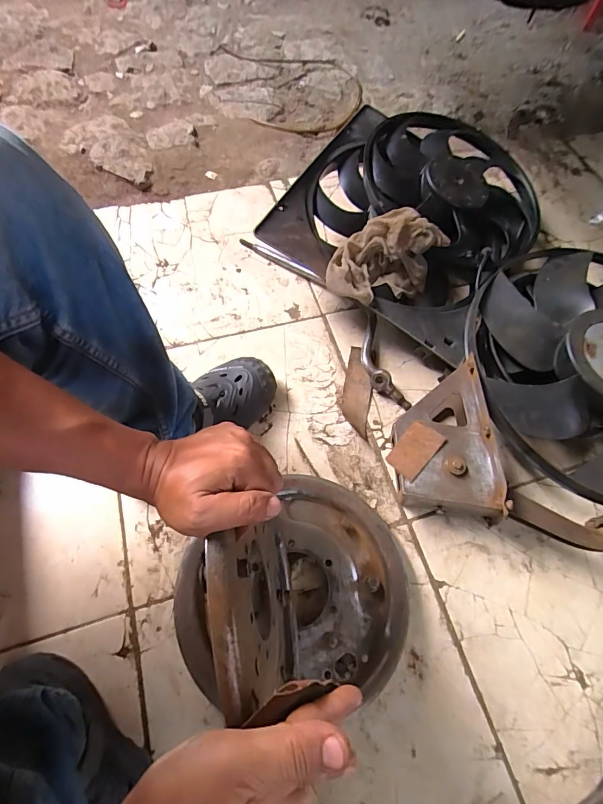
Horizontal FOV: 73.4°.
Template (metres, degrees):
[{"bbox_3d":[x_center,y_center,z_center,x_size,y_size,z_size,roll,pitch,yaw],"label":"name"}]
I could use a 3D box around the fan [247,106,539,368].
[{"bbox_3d":[0.230,-0.371,0.795,0.418,0.147,0.542,32,66,13],"label":"fan"}]

